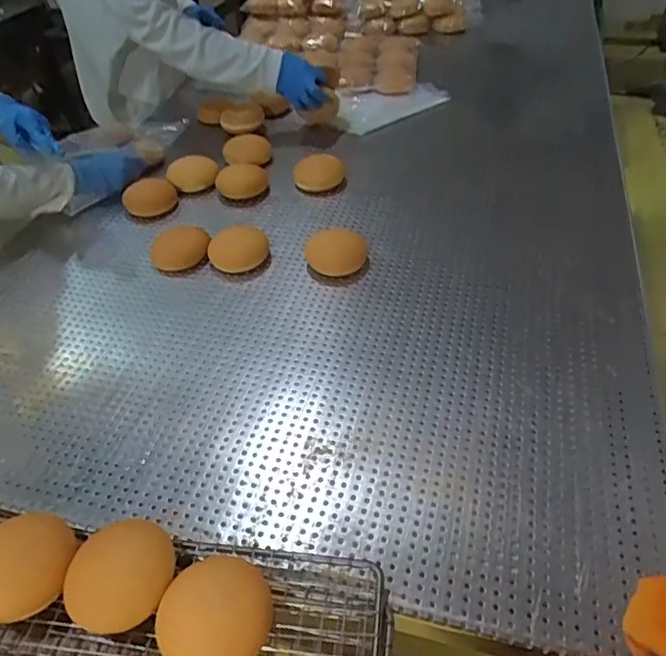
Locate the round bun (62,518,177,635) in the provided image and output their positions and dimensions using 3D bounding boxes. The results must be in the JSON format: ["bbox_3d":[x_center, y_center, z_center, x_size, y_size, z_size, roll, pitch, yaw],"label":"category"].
[{"bbox_3d":[-0.196,0.236,0.527,0.080,0.062,0.094,12,47,17],"label":"round bun"}]

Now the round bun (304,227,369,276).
[{"bbox_3d":[0.007,-0.134,0.936,0.096,0.061,0.083,1,41,7],"label":"round bun"}]

